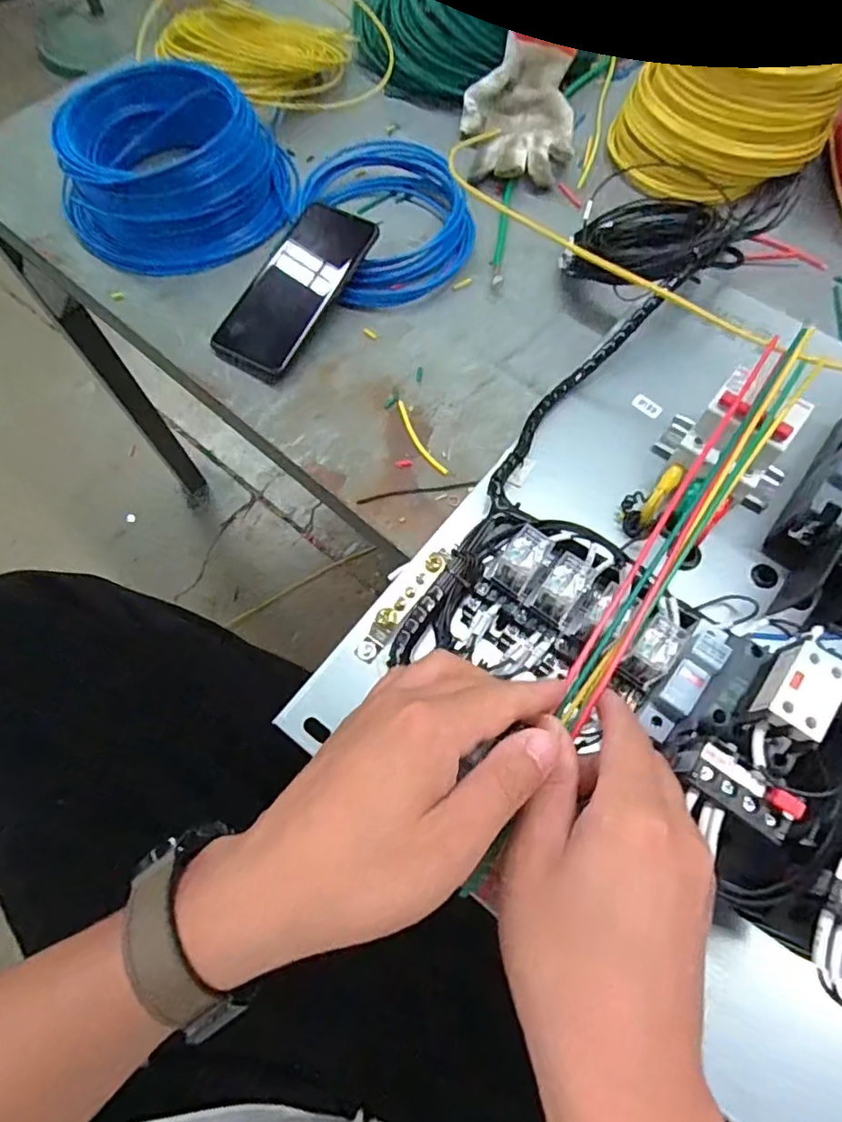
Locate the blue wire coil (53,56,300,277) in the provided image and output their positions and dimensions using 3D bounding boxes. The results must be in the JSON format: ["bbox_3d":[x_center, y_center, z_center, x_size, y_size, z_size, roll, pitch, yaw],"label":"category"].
[{"bbox_3d":[-0.227,-0.363,0.541,0.205,0.073,0.159,-31,71,-12],"label":"blue wire coil"}]

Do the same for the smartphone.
[{"bbox_3d":[-0.110,-0.238,0.516,0.073,0.008,0.174,30,78,8],"label":"smartphone"}]

